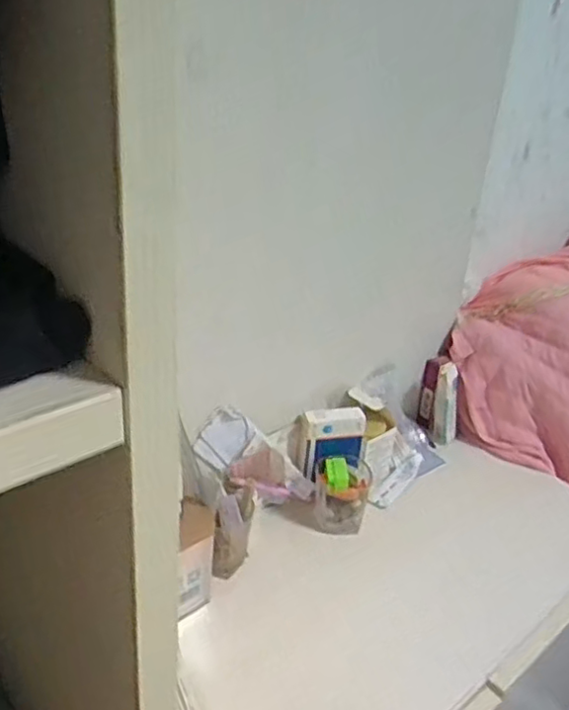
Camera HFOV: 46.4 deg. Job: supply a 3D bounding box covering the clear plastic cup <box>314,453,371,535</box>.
[{"bbox_3d":[0.064,0.151,0.742,0.060,0.065,0.073,7,29,4],"label":"clear plastic cup"}]

